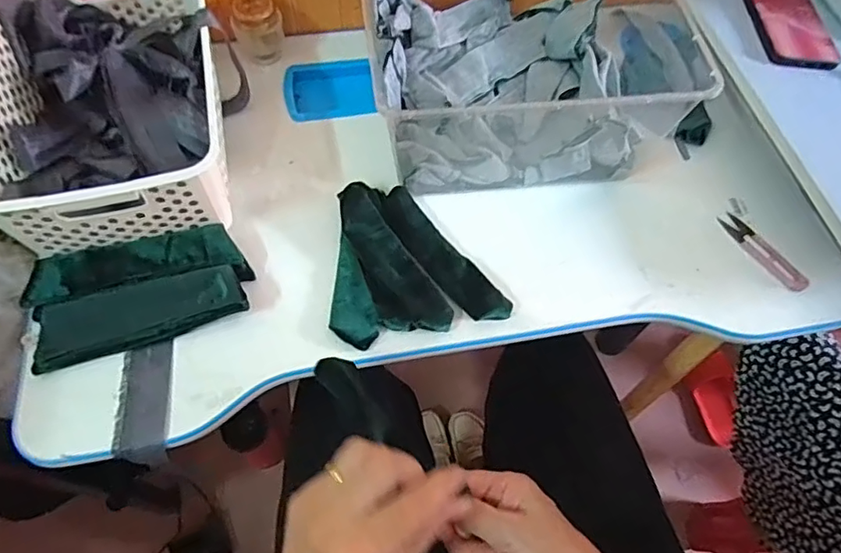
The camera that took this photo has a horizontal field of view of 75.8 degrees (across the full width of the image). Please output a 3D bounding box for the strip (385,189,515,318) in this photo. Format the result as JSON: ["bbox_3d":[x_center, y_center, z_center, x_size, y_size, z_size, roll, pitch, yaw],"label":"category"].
[{"bbox_3d":[0.019,-0.022,0.534,0.041,0.009,0.176,-34,69,-18],"label":"strip"}]

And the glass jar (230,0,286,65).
[{"bbox_3d":[-0.196,-0.301,0.652,0.056,0.066,0.056,1,63,-2],"label":"glass jar"}]

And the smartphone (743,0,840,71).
[{"bbox_3d":[0.427,-0.304,0.628,0.088,0.007,0.167,2,63,-1],"label":"smartphone"}]

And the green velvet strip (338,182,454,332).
[{"bbox_3d":[-0.036,-0.014,0.521,0.059,0.012,0.171,-31,74,-13],"label":"green velvet strip"}]

